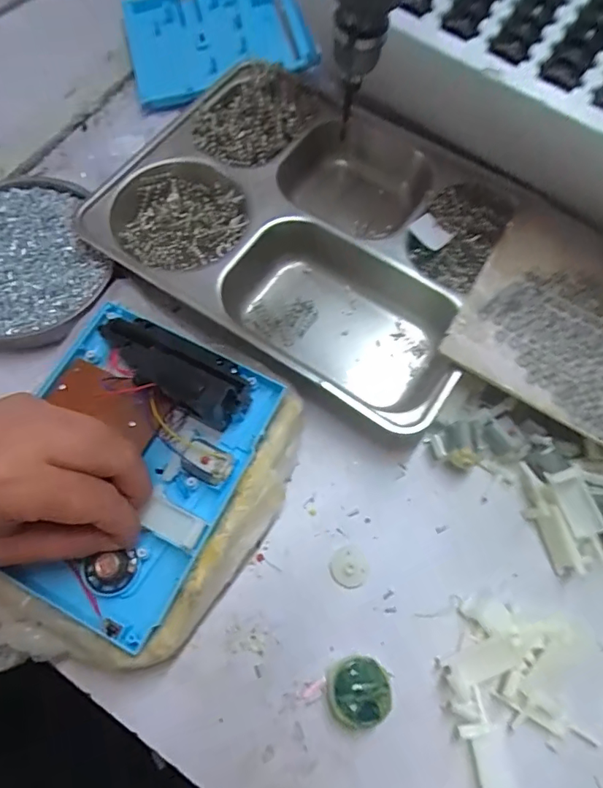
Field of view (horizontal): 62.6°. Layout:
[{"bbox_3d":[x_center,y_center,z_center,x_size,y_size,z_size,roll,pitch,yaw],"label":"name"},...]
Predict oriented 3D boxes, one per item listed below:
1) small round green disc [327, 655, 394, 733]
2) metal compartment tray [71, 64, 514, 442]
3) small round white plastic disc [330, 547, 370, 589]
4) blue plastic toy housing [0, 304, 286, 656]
[{"bbox_3d":[0.032,0.163,0.271,0.033,0.018,0.035,0,68,0],"label":"small round green disc"},{"bbox_3d":[0.005,-0.127,0.371,0.274,0.046,0.232,29,71,11],"label":"metal compartment tray"},{"bbox_3d":[0.030,0.105,0.301,0.022,0.009,0.023,0,68,0],"label":"small round white plastic disc"},{"bbox_3d":[-0.100,0.036,0.279,0.133,0.038,0.165,23,70,9],"label":"blue plastic toy housing"}]

